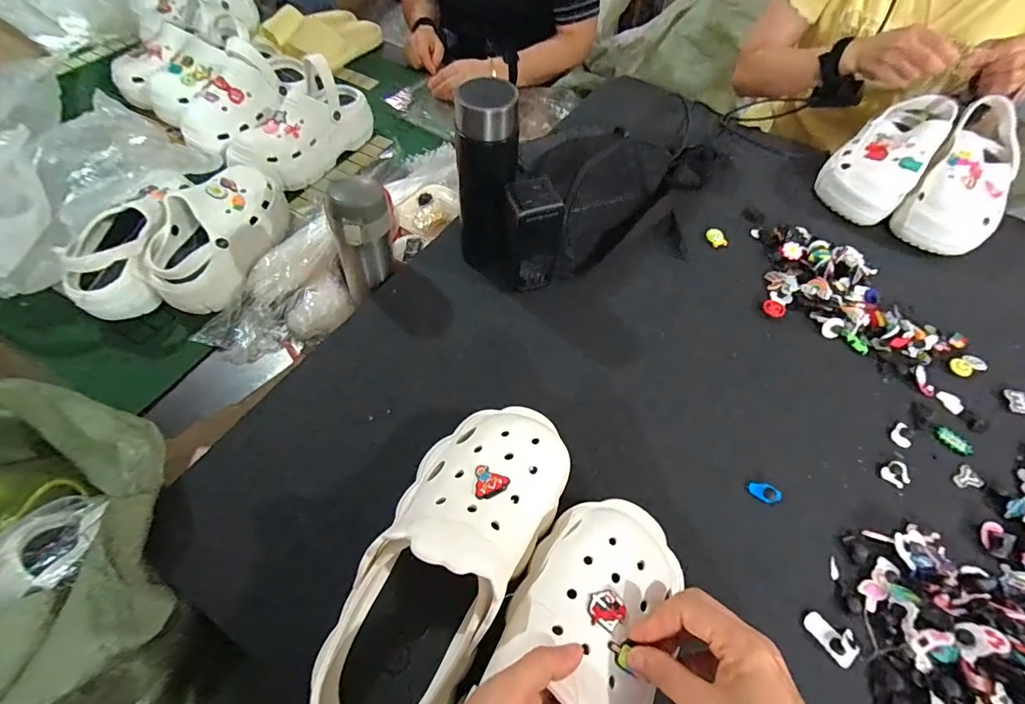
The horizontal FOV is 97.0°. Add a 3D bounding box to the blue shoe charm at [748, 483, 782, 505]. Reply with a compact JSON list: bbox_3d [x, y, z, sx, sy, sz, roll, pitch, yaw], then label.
[{"bbox_3d":[0.247,0.138,0.443,0.031,0.008,0.016,27,60,13],"label":"blue shoe charm"}]

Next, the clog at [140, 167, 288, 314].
[{"bbox_3d":[-0.412,-0.171,0.650,0.114,0.079,0.239,8,58,1],"label":"clog"}]

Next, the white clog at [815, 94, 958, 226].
[{"bbox_3d":[0.553,-0.301,0.672,0.108,0.091,0.229,35,65,19],"label":"white clog"}]

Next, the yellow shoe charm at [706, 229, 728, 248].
[{"bbox_3d":[0.282,-0.158,0.629,0.025,0.005,0.031,-15,60,-13],"label":"yellow shoe charm"}]

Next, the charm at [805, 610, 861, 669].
[{"bbox_3d":[0.267,0.237,0.379,0.024,0.009,0.040,-33,65,-21],"label":"charm"}]

